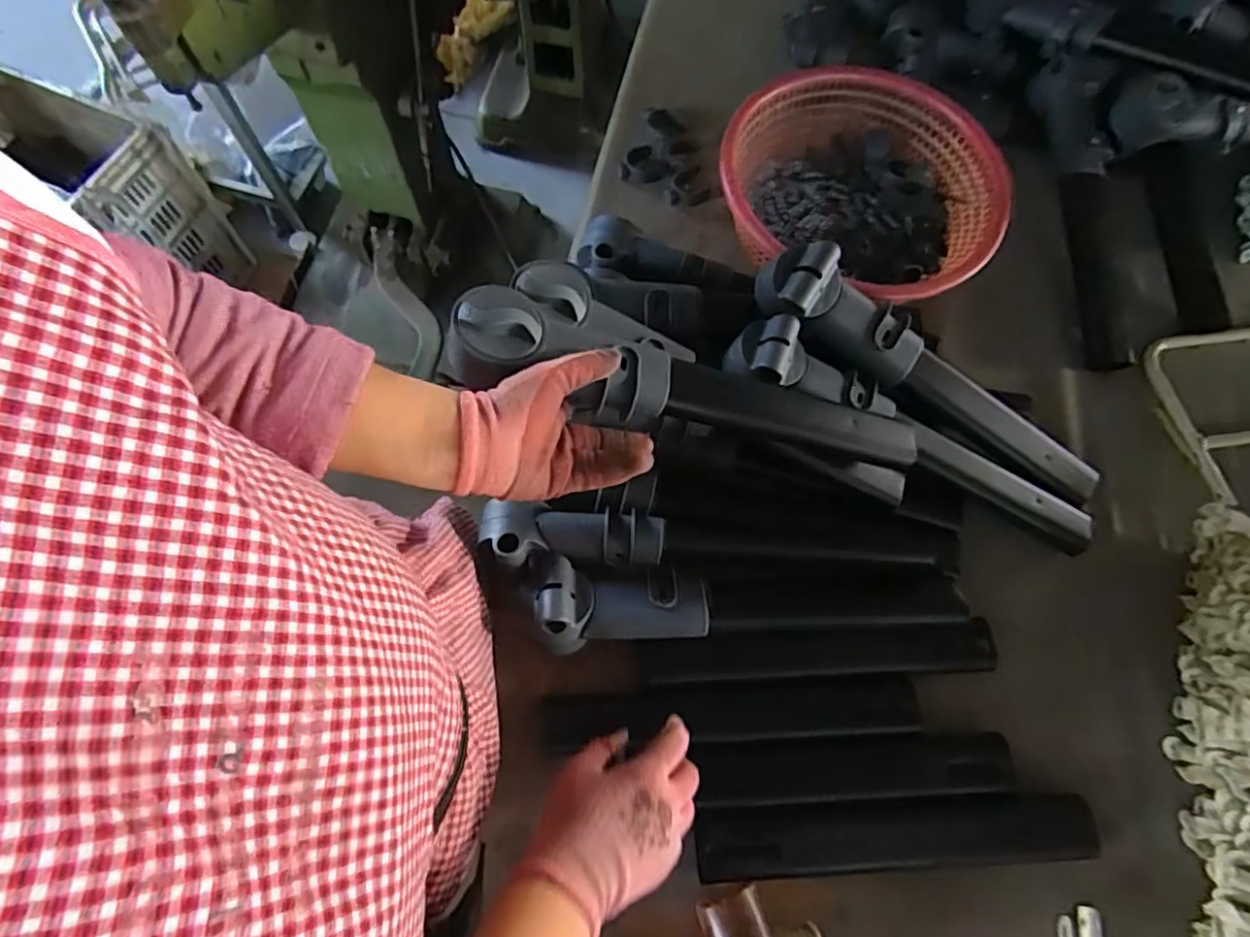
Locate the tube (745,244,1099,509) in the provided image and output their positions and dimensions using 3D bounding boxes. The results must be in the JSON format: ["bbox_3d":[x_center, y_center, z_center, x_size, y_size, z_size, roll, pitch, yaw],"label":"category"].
[{"bbox_3d":[0.300,-0.085,0.595,0.398,0.052,0.069,31,71,-12],"label":"tube"}]

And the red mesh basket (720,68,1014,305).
[{"bbox_3d":[0.263,-0.309,0.703,0.290,0.093,0.280,1,70,-2],"label":"red mesh basket"}]

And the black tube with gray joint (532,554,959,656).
[{"bbox_3d":[0.106,0.121,0.537,0.384,0.052,0.085,4,70,-1],"label":"black tube with gray joint"}]

